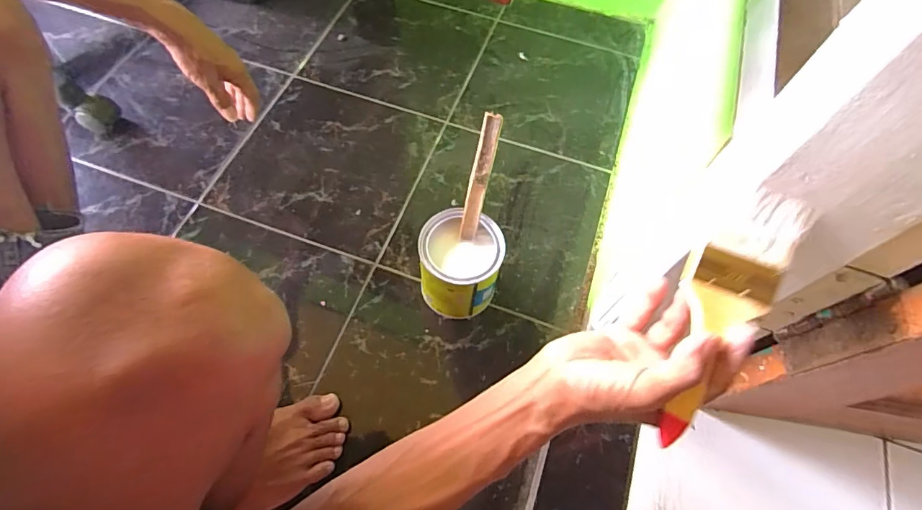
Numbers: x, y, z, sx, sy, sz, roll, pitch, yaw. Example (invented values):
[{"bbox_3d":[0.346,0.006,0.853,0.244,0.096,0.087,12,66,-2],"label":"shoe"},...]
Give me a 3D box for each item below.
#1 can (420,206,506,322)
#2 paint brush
[{"bbox_3d":[-0.002,0.018,0.615,0.099,0.122,0.098,1,63,-1],"label":"can"},{"bbox_3d":[0.171,0.044,0.307,0.050,0.016,0.174,24,94,10],"label":"paint brush"}]

